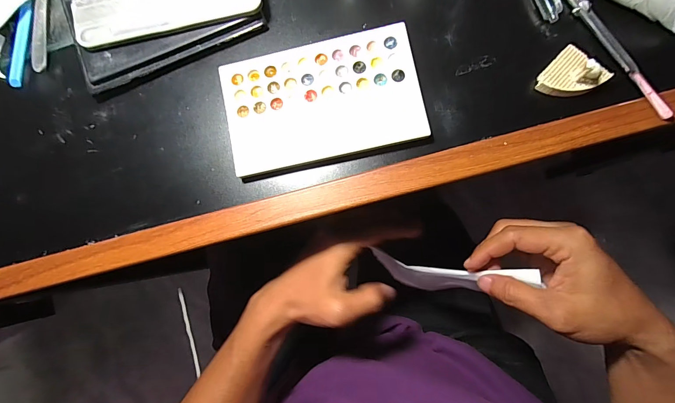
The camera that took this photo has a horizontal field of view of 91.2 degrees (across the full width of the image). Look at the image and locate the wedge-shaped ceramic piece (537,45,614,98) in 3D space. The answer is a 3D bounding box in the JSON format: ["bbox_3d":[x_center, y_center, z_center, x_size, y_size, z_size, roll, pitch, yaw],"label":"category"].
[{"bbox_3d":[0.175,-0.092,0.245,0.038,0.012,0.037,39,89,6],"label":"wedge-shaped ceramic piece"}]

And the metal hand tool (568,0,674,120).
[{"bbox_3d":[0.200,-0.122,0.243,0.013,0.006,0.143,-30,84,2],"label":"metal hand tool"}]

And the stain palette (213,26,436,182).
[{"bbox_3d":[-0.012,-0.079,0.260,0.149,0.008,0.093,-12,85,3],"label":"stain palette"}]

